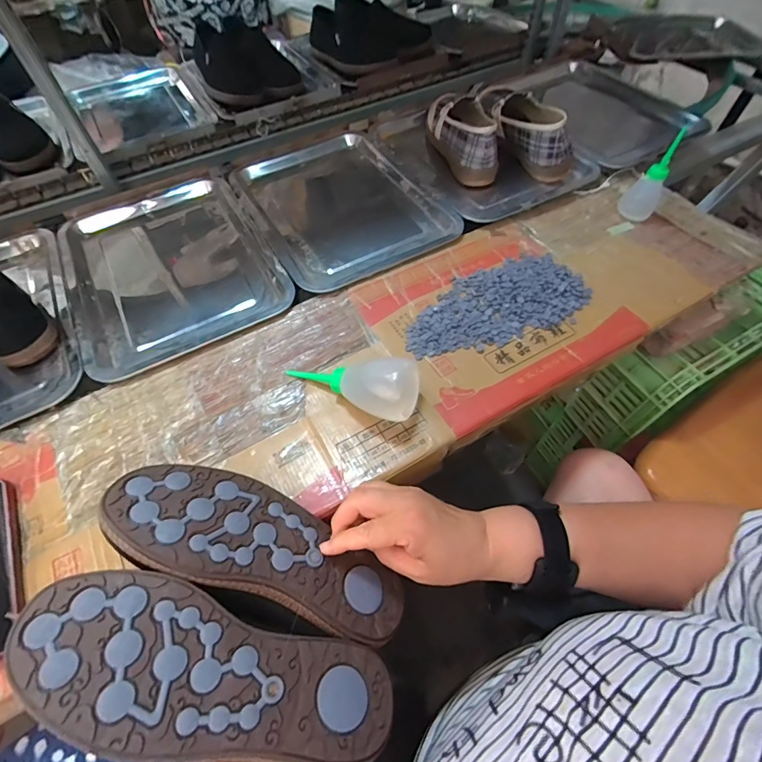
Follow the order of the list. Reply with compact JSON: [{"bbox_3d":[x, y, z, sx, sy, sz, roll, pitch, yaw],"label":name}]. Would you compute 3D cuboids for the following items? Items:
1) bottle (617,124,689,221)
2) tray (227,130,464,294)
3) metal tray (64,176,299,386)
[{"bbox_3d":[0.398,-0.303,0.599,0.051,0.117,0.047,26,61,18],"label":"bottle"},{"bbox_3d":[-0.068,-0.281,0.659,0.263,0.030,0.351,-26,59,-15],"label":"tray"},{"bbox_3d":[-0.301,-0.166,0.590,0.261,0.026,0.349,-26,59,-14],"label":"metal tray"}]

